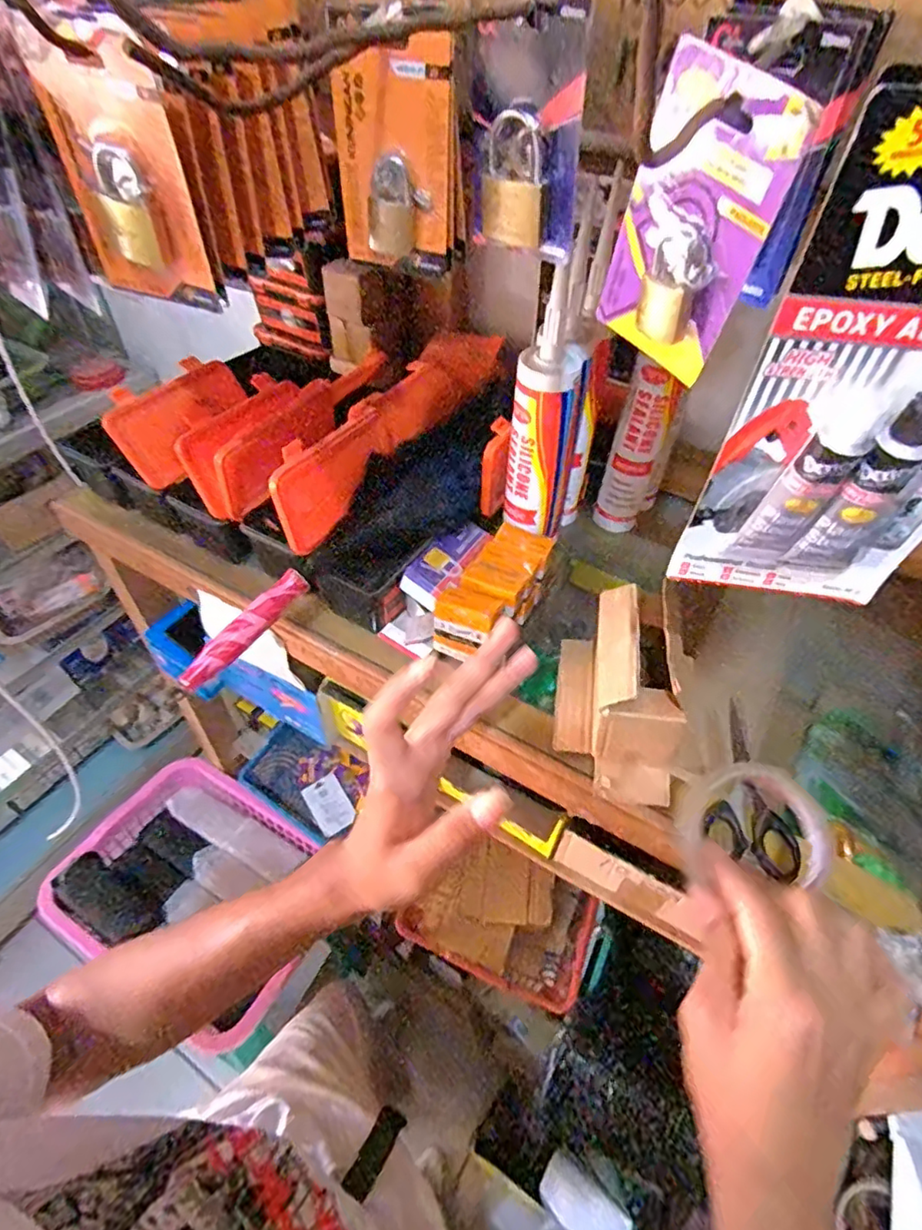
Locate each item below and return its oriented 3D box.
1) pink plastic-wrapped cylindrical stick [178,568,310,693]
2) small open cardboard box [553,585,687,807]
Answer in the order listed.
[{"bbox_3d":[-0.169,0.012,0.467,0.018,0.021,0.119,33,69,25],"label":"pink plastic-wrapped cylindrical stick"},{"bbox_3d":[0.119,0.054,0.450,0.082,0.090,0.135,5,48,2],"label":"small open cardboard box"}]

